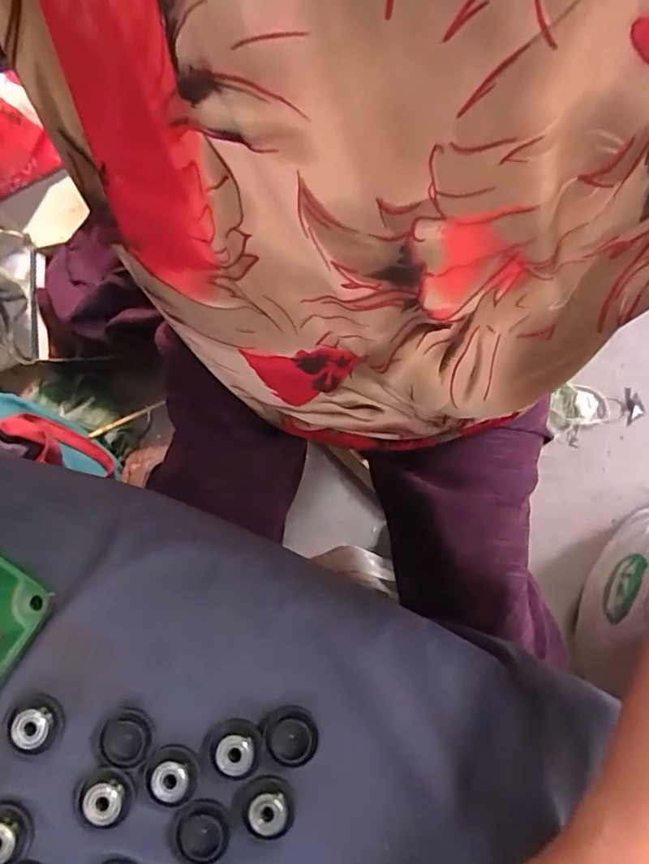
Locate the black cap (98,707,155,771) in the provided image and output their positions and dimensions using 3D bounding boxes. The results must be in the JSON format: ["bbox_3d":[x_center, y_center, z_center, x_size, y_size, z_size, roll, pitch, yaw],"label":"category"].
[{"bbox_3d":[-0.121,0.187,0.317,0.031,0.005,0.032,0,79,0],"label":"black cap"}]

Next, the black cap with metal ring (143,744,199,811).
[{"bbox_3d":[-0.093,0.209,0.312,0.031,0.008,0.034,0,79,0],"label":"black cap with metal ring"}]

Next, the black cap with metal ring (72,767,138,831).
[{"bbox_3d":[-0.132,0.218,0.308,0.034,0.011,0.029,9,79,1],"label":"black cap with metal ring"}]

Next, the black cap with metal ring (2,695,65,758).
[{"bbox_3d":[-0.180,0.181,0.316,0.037,0.012,0.033,-29,80,-6],"label":"black cap with metal ring"}]

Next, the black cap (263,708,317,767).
[{"bbox_3d":[-0.020,0.185,0.315,0.031,0.004,0.033,0,79,0],"label":"black cap"}]

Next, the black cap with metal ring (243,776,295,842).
[{"bbox_3d":[-0.032,0.222,0.306,0.029,0.009,0.028,0,79,0],"label":"black cap with metal ring"}]

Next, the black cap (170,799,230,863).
[{"bbox_3d":[-0.074,0.240,0.307,0.034,0.005,0.036,0,79,0],"label":"black cap"}]

